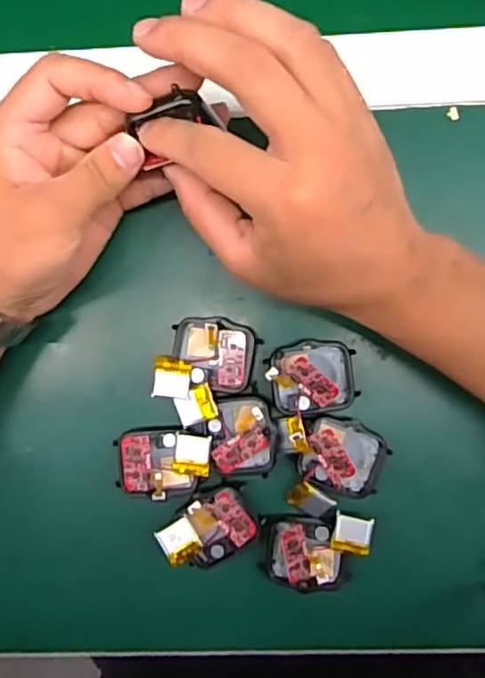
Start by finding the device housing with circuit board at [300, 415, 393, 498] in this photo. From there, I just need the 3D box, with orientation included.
[{"bbox_3d":[0.054,0.063,0.319,0.043,0.012,0.038,21,92,2],"label":"device housing with circuit board"}]

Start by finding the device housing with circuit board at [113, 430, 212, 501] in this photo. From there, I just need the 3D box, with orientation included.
[{"bbox_3d":[-0.042,0.067,0.325,0.051,0.014,0.035,-1,91,3],"label":"device housing with circuit board"}]

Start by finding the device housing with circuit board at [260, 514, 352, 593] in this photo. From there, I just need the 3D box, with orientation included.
[{"bbox_3d":[0.033,0.116,0.323,0.043,0.008,0.040,-4,91,3],"label":"device housing with circuit board"}]

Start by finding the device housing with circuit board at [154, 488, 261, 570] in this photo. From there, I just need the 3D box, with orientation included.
[{"bbox_3d":[-0.018,0.104,0.323,0.047,0.012,0.033,-34,89,3],"label":"device housing with circuit board"}]

